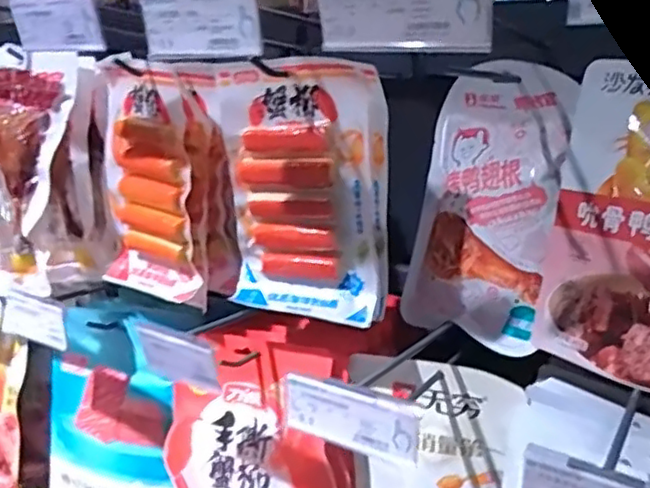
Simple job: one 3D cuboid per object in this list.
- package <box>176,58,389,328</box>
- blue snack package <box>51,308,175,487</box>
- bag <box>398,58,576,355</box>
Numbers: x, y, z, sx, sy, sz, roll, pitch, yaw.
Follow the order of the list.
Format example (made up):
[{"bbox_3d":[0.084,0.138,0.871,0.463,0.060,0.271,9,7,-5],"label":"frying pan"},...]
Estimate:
[{"bbox_3d":[-0.038,-0.045,0.558,0.177,0.210,0.047,2,15,18],"label":"package"},{"bbox_3d":[-0.228,0.193,0.690,0.149,0.230,0.050,3,16,16],"label":"blue snack package"},{"bbox_3d":[0.143,-0.037,0.585,0.143,0.243,0.025,9,0,43],"label":"bag"}]

